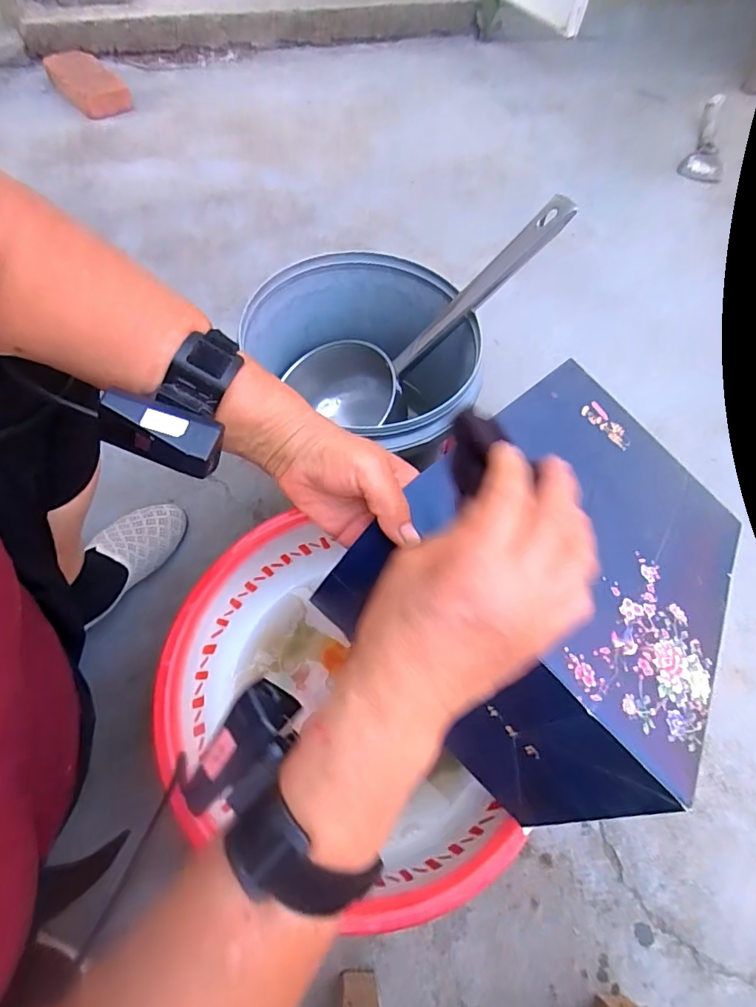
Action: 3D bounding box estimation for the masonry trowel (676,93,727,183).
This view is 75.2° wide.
[{"bbox_3d":[0.852,-0.925,1.245,0.100,0.047,0.350,26,64,10],"label":"masonry trowel"}]

